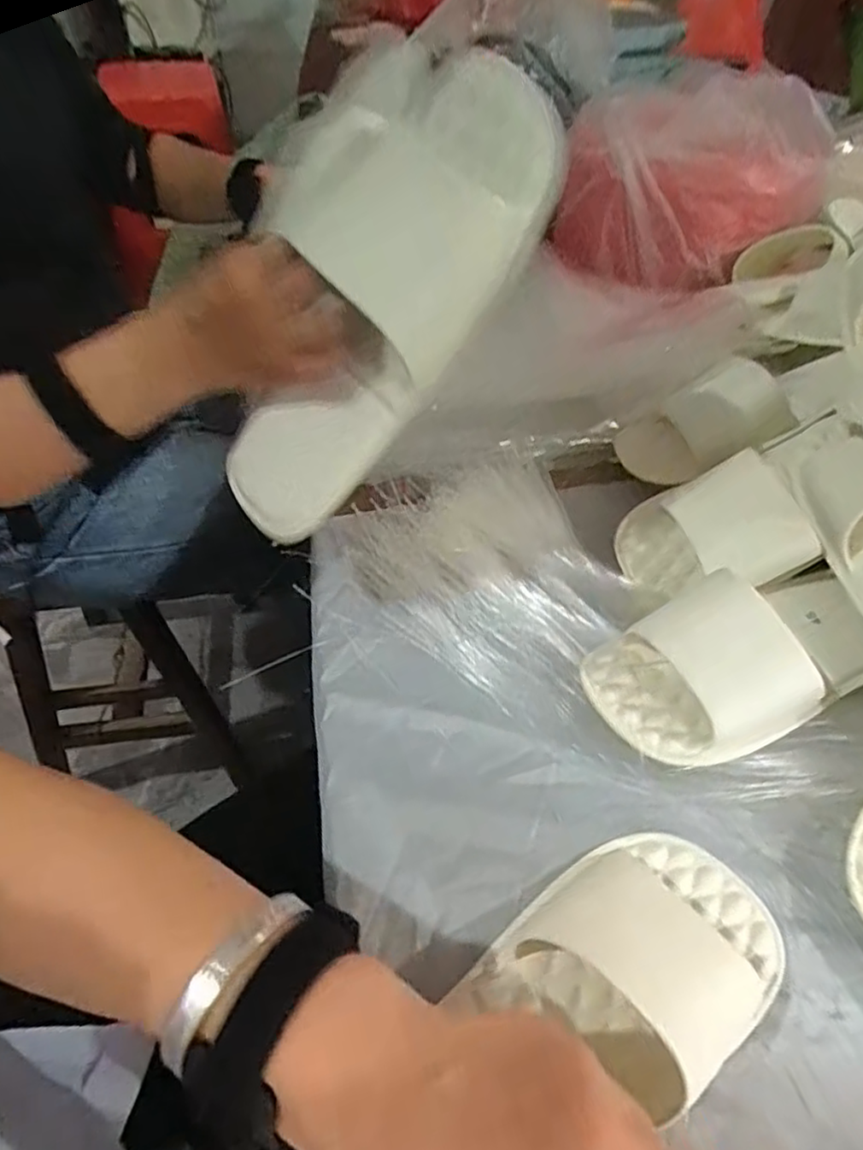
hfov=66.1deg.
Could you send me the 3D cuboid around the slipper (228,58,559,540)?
[{"bbox_3d":[-0.035,-0.148,0.384,0.129,0.273,0.066,42,21,28],"label":"slipper"}]

